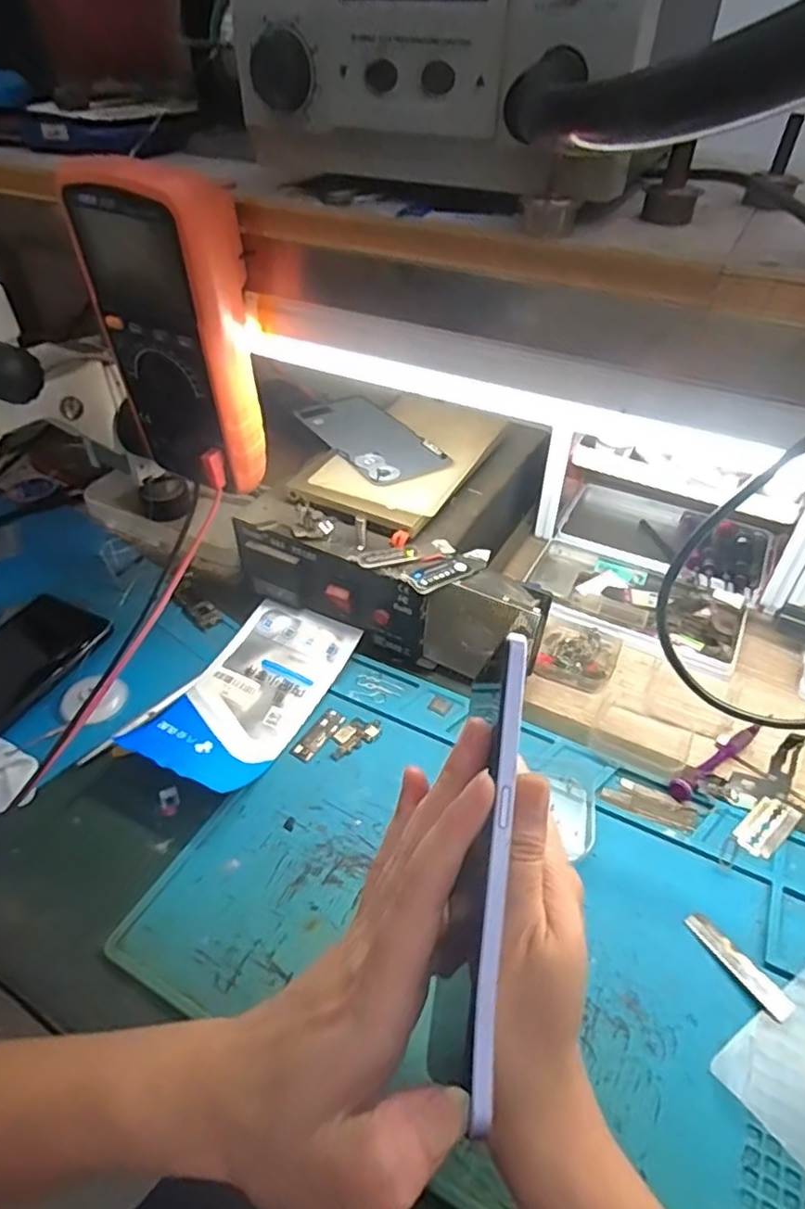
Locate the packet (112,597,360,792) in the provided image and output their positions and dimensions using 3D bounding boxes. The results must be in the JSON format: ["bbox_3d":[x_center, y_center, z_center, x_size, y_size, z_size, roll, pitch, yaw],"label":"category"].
[{"bbox_3d":[-0.108,0.062,0.455,0.090,0.021,0.160,21,46,22],"label":"packet"}]

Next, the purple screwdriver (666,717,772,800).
[{"bbox_3d":[0.216,0.097,0.423,0.110,0.013,0.013,-25,48,-25],"label":"purple screwdriver"}]

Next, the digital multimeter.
[{"bbox_3d":[-0.129,-0.152,0.373,0.089,0.169,0.053,26,48,26],"label":"digital multimeter"}]

